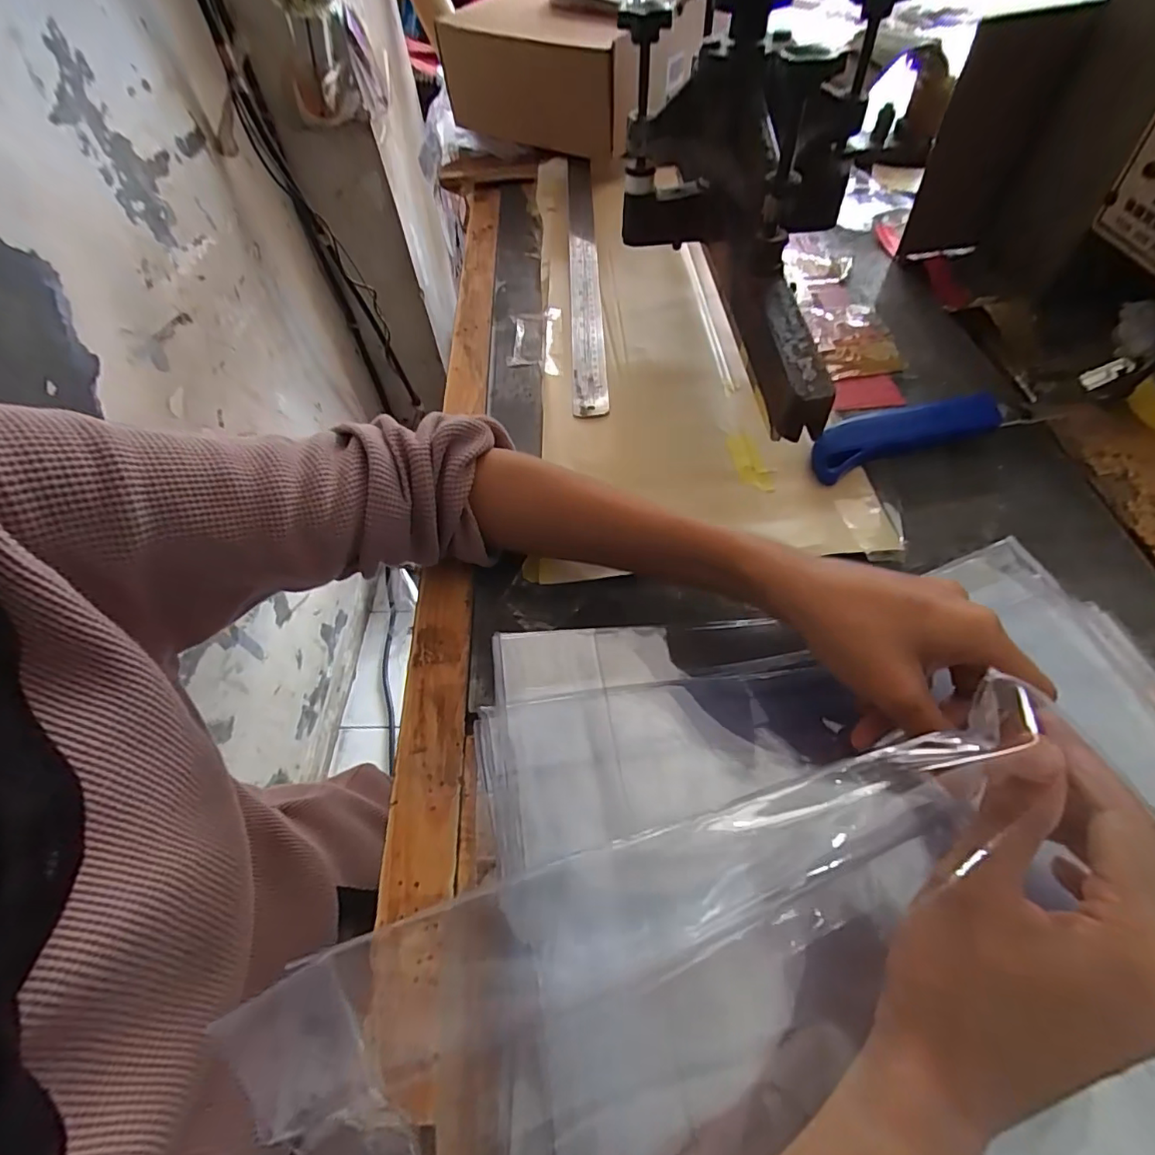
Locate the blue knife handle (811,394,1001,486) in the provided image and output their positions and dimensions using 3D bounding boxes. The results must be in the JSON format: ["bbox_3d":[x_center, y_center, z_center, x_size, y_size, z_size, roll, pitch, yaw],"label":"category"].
[{"bbox_3d":[0.220,-0.096,0.366,0.125,0.026,0.033,-12,56,-3],"label":"blue knife handle"}]

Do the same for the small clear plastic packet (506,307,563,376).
[{"bbox_3d":[-0.037,-0.211,0.474,0.044,0.009,0.094,-3,56,2],"label":"small clear plastic packet"}]

